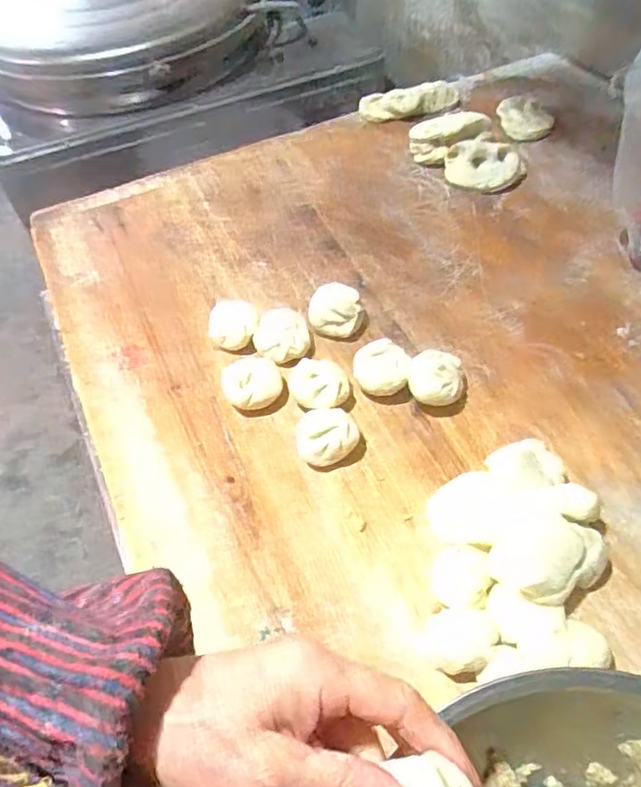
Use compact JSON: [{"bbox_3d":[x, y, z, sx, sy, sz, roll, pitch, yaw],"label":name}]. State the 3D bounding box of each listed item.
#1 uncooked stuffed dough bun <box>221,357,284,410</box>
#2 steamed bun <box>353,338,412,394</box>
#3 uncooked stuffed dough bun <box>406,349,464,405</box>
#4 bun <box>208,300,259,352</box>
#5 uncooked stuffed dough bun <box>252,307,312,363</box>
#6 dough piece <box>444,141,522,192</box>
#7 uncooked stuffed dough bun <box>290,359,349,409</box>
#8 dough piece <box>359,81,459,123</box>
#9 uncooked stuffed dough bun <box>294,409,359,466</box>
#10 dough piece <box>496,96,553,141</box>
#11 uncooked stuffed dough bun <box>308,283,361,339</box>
[{"bbox_3d":[-0.061,-0.008,0.537,0.050,0.040,0.041,-11,55,-5],"label":"uncooked stuffed dough bun"},{"bbox_3d":[0.054,-0.022,0.534,0.048,0.037,0.046,-2,54,2],"label":"steamed bun"},{"bbox_3d":[0.101,-0.011,0.523,0.050,0.039,0.049,4,55,6],"label":"uncooked stuffed dough bun"},{"bbox_3d":[-0.084,-0.064,0.579,0.048,0.035,0.047,-10,55,-4],"label":"bun"},{"bbox_3d":[-0.035,-0.052,0.567,0.052,0.037,0.048,15,57,14],"label":"uncooked stuffed dough bun"},{"bbox_3d":[0.189,-0.267,0.704,0.083,0.033,0.054,11,56,11],"label":"dough piece"},{"bbox_3d":[-0.001,-0.004,0.529,0.051,0.036,0.050,-6,54,-1],"label":"uncooked stuffed dough bun"},{"bbox_3d":[0.118,-0.389,0.795,0.127,0.028,0.032,-9,55,-3],"label":"dough piece"},{"bbox_3d":[0.005,0.034,0.503,0.052,0.032,0.049,-9,55,-3],"label":"uncooked stuffed dough bun"},{"bbox_3d":[0.260,-0.351,0.764,0.066,0.026,0.080,6,55,8],"label":"dough piece"},{"bbox_3d":[0.014,-0.077,0.579,0.050,0.039,0.045,-7,54,-2],"label":"uncooked stuffed dough bun"}]

